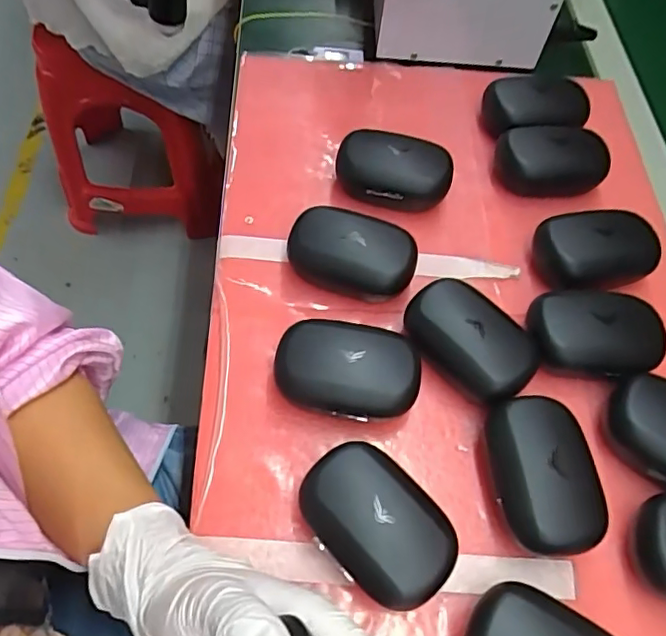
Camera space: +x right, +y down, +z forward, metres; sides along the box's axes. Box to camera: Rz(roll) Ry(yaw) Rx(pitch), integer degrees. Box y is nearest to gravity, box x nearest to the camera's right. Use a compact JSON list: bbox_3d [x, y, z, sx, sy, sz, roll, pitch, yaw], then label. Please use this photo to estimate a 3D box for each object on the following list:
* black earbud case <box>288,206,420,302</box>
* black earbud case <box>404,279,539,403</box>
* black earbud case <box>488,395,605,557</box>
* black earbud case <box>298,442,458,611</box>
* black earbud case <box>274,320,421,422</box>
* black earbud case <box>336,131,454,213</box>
[{"bbox_3d":[0.013,-0.044,0.394,0.087,0.040,0.053,19,60,7],"label":"black earbud case"},{"bbox_3d":[0.089,0.014,0.365,0.053,0.039,0.083,-39,70,-23],"label":"black earbud case"},{"bbox_3d":[0.117,0.090,0.324,0.055,0.038,0.083,-4,60,-7],"label":"black earbud case"},{"bbox_3d":[0.024,0.109,0.302,0.083,0.039,0.058,41,65,18],"label":"black earbud case"},{"bbox_3d":[0.008,0.033,0.349,0.085,0.037,0.054,6,59,-1],"label":"black earbud case"},{"bbox_3d":[0.047,-0.113,0.432,0.085,0.031,0.052,14,60,3],"label":"black earbud case"}]

